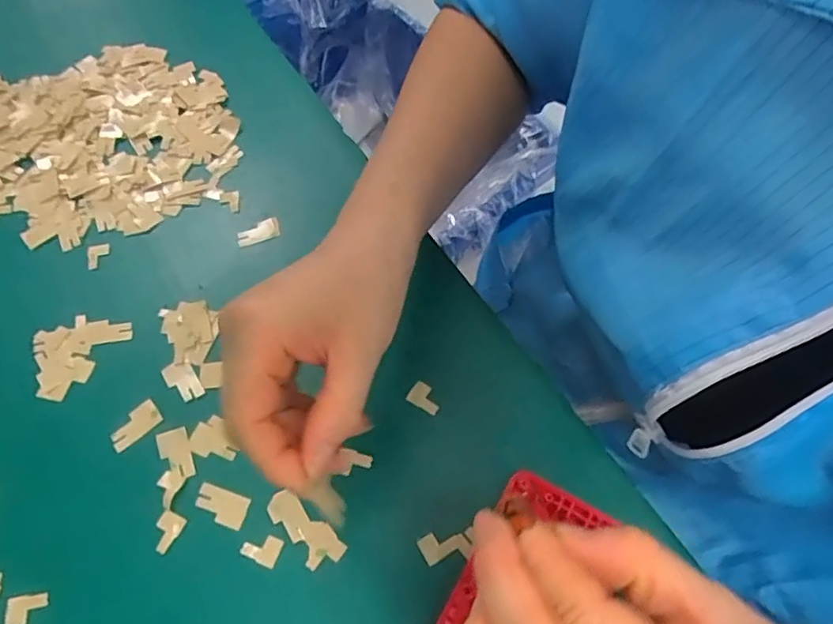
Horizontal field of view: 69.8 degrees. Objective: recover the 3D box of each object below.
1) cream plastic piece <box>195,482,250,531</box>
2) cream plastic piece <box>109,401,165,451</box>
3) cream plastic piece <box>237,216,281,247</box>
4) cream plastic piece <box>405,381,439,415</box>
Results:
[{"bbox_3d":[-0.099,0.098,0.302,0.028,0.004,0.016,16,63,10],"label":"cream plastic piece"},{"bbox_3d":[-0.153,0.061,0.322,0.028,0.004,0.016,-37,66,-17],"label":"cream plastic piece"},{"bbox_3d":[-0.104,-0.053,0.392,0.028,0.007,0.014,-16,62,-7],"label":"cream plastic piece"},{"bbox_3d":[0.005,0.047,0.328,0.018,0.005,0.012,27,66,16],"label":"cream plastic piece"}]

